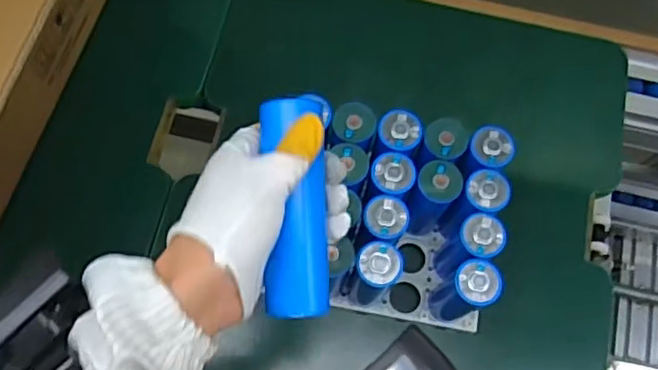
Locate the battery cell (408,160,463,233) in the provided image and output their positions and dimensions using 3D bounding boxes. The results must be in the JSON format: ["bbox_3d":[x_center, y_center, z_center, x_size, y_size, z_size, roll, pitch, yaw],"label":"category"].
[{"bbox_3d":[0.095,0.014,0.586,0.038,0.107,0.036,1,70,-2],"label":"battery cell"}]

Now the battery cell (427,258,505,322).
[{"bbox_3d":[0.118,0.097,0.562,0.036,0.113,0.037,1,70,-2],"label":"battery cell"}]

